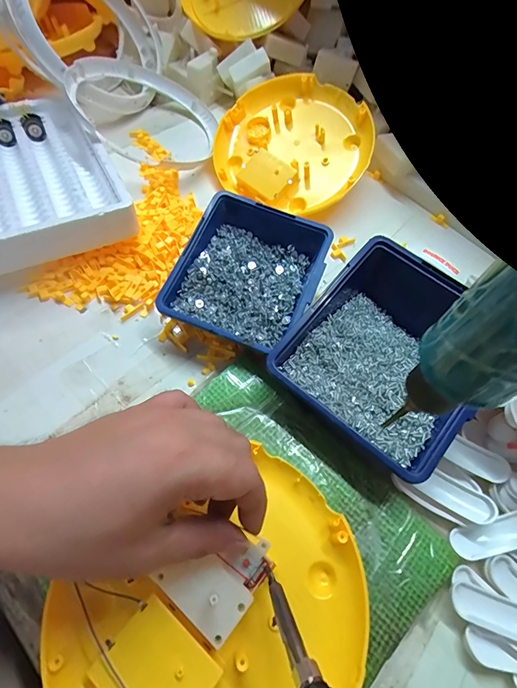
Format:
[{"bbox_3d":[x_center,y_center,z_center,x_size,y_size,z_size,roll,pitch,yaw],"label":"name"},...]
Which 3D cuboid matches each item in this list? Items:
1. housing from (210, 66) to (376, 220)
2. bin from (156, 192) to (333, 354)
[{"bbox_3d":[0.041,-0.237,0.459,0.185,0.052,0.185,-1,79,7],"label":"housing"},{"bbox_3d":[-0.008,-0.062,0.348,0.118,0.049,0.139,22,62,6],"label":"bin"}]

